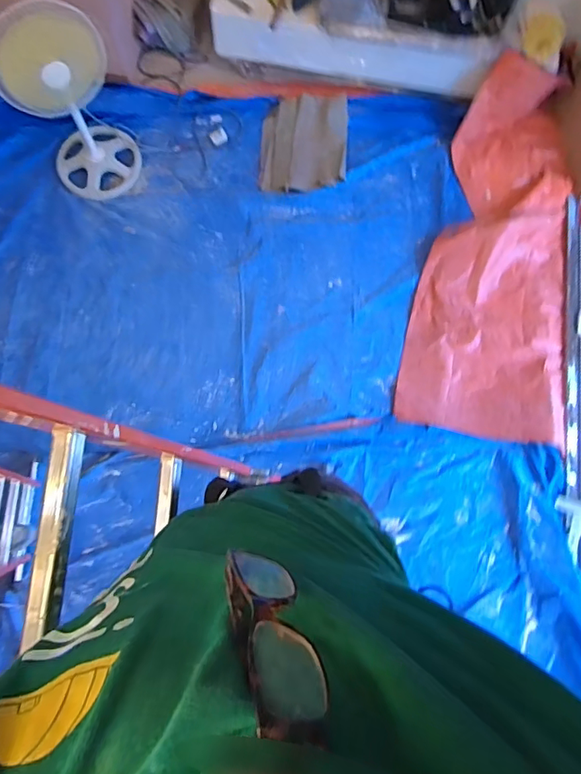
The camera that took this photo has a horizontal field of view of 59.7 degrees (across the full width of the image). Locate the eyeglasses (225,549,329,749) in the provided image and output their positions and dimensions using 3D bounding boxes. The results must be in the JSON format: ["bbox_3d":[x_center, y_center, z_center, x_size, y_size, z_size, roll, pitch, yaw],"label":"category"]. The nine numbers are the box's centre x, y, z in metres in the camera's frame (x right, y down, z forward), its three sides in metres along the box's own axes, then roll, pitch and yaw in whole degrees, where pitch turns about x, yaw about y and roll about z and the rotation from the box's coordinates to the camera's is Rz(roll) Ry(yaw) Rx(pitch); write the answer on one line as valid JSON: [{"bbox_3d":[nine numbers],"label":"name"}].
[{"bbox_3d":[-0.014,0.126,0.270,0.041,0.136,0.028,23,99,-20],"label":"eyeglasses"}]

